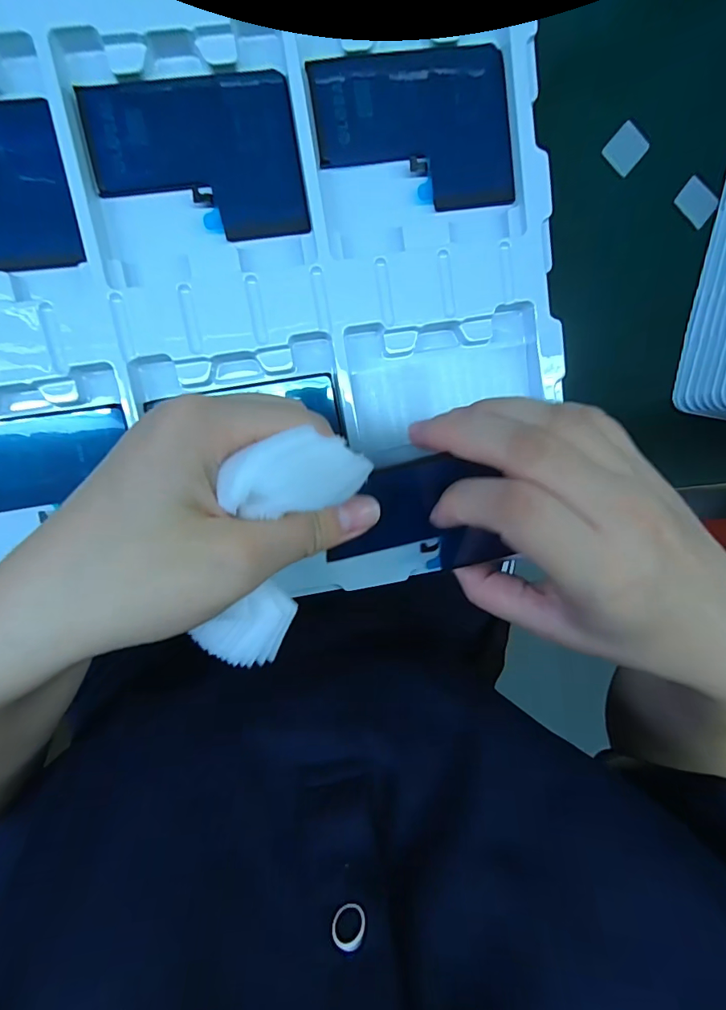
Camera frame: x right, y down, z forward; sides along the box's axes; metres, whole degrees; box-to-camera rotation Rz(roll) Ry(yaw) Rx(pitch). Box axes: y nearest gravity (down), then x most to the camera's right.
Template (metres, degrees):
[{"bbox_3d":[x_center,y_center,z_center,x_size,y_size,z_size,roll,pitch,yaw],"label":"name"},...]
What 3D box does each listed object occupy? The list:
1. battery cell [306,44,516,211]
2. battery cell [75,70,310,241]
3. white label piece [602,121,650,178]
[{"bbox_3d":[0.024,-0.173,0.209,0.091,0.009,0.063,-8,98,-5],"label":"battery cell"},{"bbox_3d":[-0.074,-0.155,0.201,0.089,0.004,0.067,-8,98,-5],"label":"battery cell"},{"bbox_3d":[0.154,-0.208,0.263,0.020,0.005,0.022,38,92,-9],"label":"white label piece"}]

